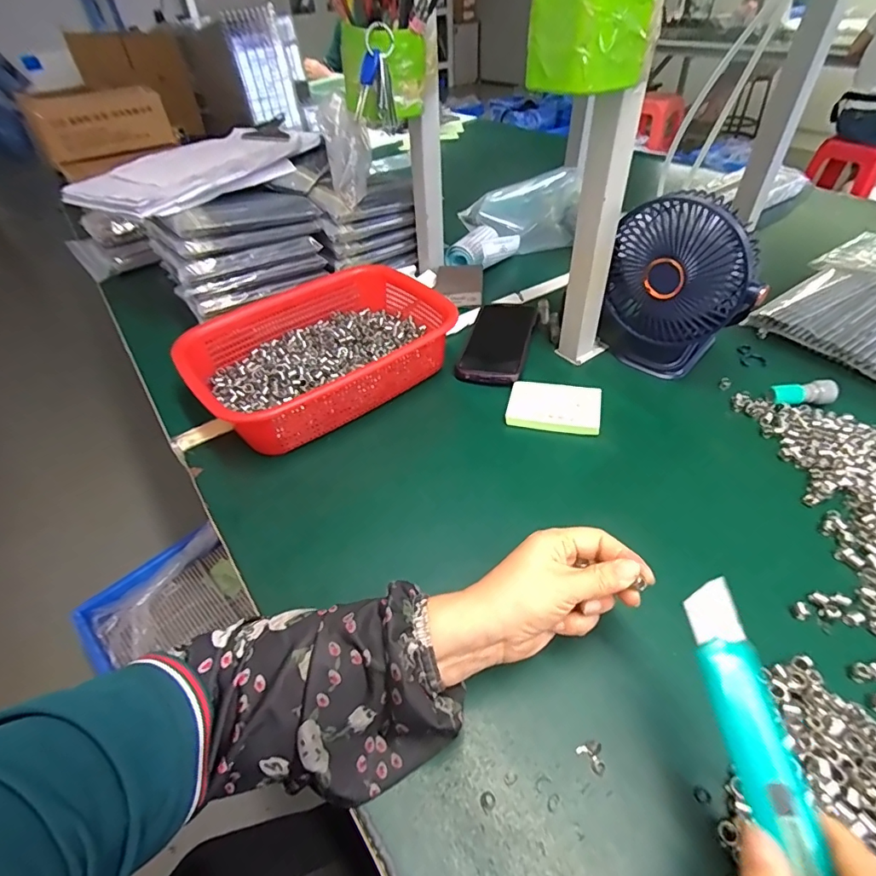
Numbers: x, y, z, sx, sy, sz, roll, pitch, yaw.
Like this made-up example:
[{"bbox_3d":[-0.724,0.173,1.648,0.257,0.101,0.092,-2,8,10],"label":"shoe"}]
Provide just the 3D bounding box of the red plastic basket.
[{"bbox_3d":[-0.127,-0.105,0.551,0.269,0.063,0.201,-31,49,-26],"label":"red plastic basket"}]

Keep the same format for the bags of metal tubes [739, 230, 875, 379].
[{"bbox_3d":[0.581,-0.188,0.625,0.338,0.033,0.207,-25,47,-21],"label":"bags of metal tubes"}]

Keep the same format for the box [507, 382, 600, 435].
[{"bbox_3d":[0.125,-0.034,0.517,0.095,0.013,0.066,8,44,13],"label":"box"}]

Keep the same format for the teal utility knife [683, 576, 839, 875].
[{"bbox_3d":[0.148,0.140,0.224,0.022,0.014,0.140,-3,53,1],"label":"teal utility knife"}]

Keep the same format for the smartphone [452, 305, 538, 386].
[{"bbox_3d":[0.079,-0.132,0.612,0.076,0.009,0.180,10,45,15],"label":"smartphone"}]

